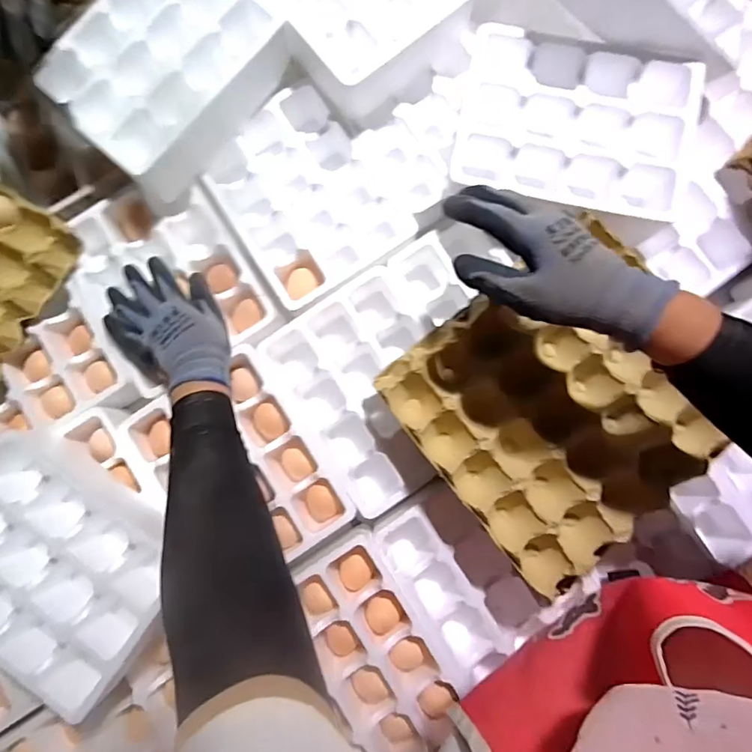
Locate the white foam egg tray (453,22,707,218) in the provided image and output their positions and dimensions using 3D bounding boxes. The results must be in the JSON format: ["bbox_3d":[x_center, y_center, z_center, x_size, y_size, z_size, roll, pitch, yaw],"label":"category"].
[{"bbox_3d":[0.216,-0.271,0.531,0.246,0.038,0.177,9,84,3],"label":"white foam egg tray"}]

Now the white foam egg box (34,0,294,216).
[{"bbox_3d":[-0.243,-0.359,0.572,0.198,0.072,0.264,40,86,5],"label":"white foam egg box"}]

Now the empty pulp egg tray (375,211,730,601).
[{"bbox_3d":[0.189,0.023,0.493,0.282,0.063,0.268,-40,85,-2],"label":"empty pulp egg tray"}]

